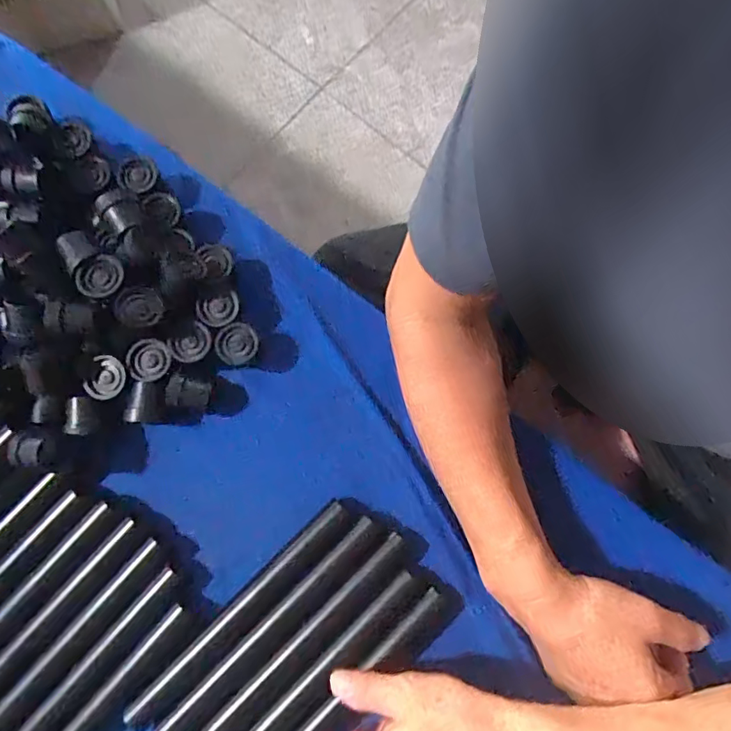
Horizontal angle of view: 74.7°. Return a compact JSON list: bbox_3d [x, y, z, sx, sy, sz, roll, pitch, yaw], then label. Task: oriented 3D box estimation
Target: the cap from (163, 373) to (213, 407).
[{"bbox_3d":[-0.148,0.023,0.402,0.032,0.024,0.026,11,79,2],"label":"cap"}]

